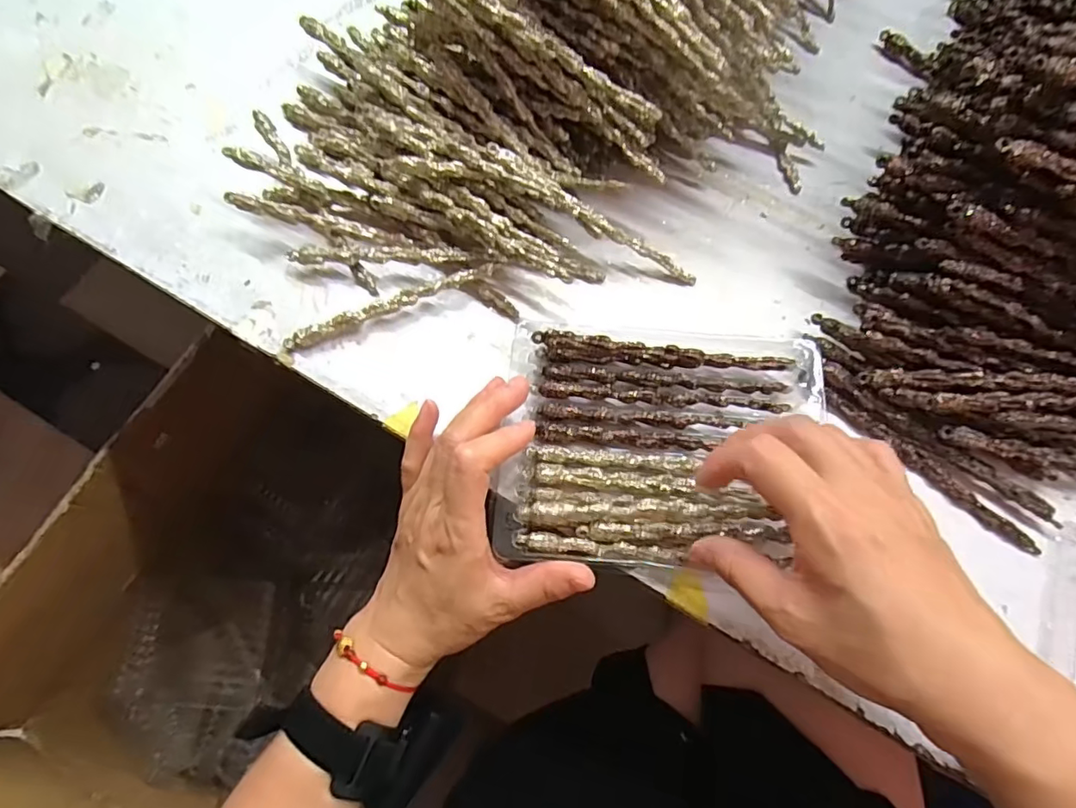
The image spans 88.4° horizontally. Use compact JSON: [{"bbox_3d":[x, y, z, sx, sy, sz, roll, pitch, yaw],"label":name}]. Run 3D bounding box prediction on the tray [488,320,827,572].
[{"bbox_3d":[0.070,0.018,0.320,0.177,0.028,0.145,4,71,0],"label":"tray"}]

